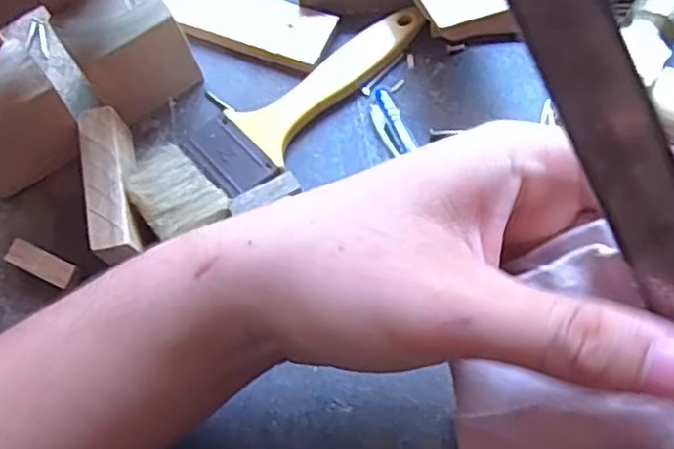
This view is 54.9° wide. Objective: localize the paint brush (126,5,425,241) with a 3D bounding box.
[{"bbox_3d":[-0.023,-0.053,0.310,0.165,0.013,0.048,-38,71,-13],"label":"paint brush"}]

